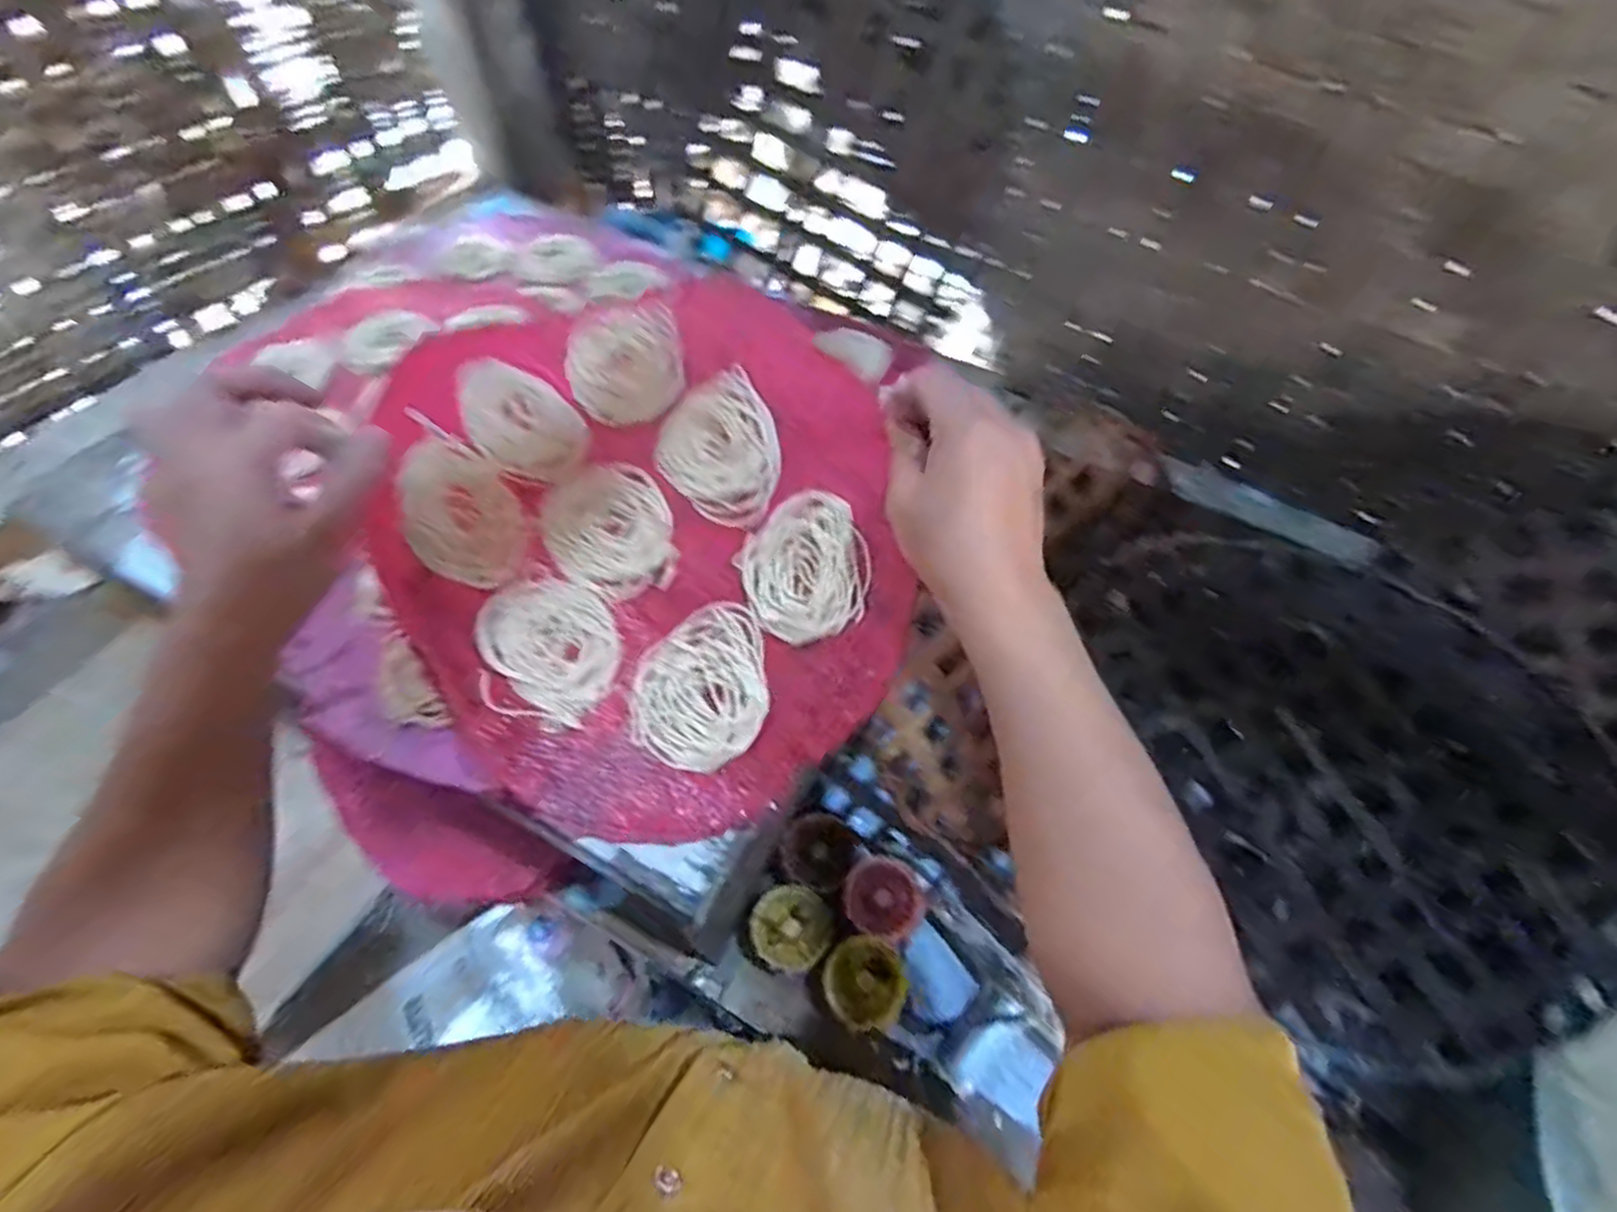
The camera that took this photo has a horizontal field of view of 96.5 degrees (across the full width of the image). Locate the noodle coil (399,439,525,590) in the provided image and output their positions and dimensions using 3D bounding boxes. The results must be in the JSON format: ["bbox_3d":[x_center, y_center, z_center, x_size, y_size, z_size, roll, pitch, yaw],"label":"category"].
[{"bbox_3d":[-0.182,-0.048,0.382,0.005,0.072,0.073,-9,78,26],"label":"noodle coil"}]

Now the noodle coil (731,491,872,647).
[{"bbox_3d":[-0.003,-0.020,0.395,0.076,0.009,0.077,-3,84,30],"label":"noodle coil"}]

